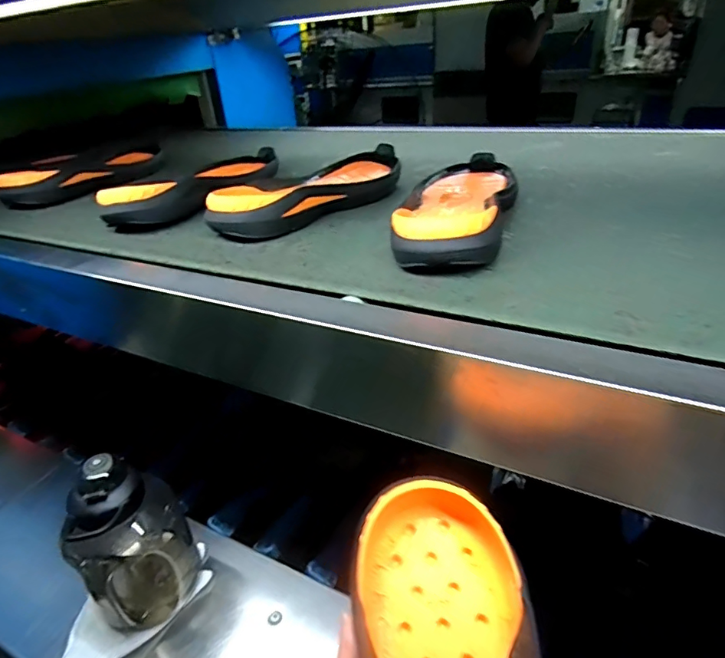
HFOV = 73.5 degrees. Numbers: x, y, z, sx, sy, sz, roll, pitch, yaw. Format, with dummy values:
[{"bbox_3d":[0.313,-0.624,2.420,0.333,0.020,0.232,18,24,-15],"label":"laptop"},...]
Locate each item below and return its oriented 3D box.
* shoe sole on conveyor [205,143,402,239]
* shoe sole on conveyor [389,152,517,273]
[{"bbox_3d":[-0.041,-0.188,0.628,0.119,0.048,0.321,17,39,32],"label":"shoe sole on conveyor"},{"bbox_3d":[0.108,-0.145,0.538,0.110,0.049,0.307,7,35,20],"label":"shoe sole on conveyor"}]

